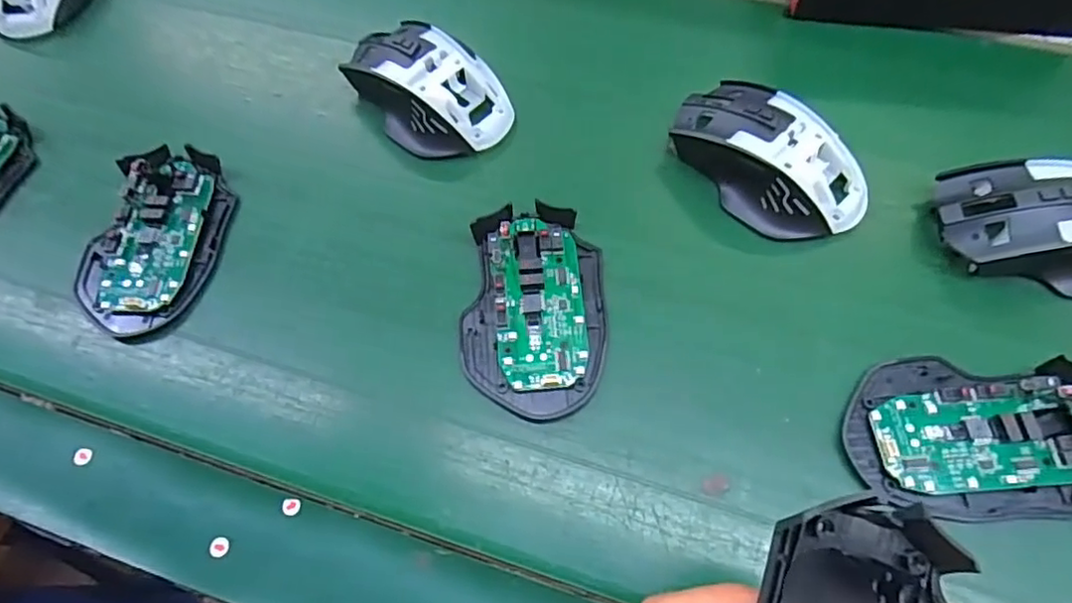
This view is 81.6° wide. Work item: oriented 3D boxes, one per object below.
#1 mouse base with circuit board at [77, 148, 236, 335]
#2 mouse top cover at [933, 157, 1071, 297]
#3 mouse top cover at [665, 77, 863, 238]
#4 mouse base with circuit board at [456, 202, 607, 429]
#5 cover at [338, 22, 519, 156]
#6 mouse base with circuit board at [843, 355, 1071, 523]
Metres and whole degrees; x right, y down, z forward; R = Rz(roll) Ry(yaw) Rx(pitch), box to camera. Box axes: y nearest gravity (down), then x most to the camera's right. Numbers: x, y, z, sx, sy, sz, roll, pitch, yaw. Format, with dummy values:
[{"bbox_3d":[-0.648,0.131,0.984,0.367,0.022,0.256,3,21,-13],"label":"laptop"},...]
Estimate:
[{"bbox_3d":[-0.214,-0.039,0.348,0.069,0.018,0.113,11,64,8],"label":"mouse base with circuit board"},{"bbox_3d":[0.268,-0.040,0.321,0.110,0.037,0.062,9,63,7],"label":"mouse top cover"},{"bbox_3d":[0.130,-0.083,0.350,0.068,0.037,0.118,-41,68,-17],"label":"mouse top cover"},{"bbox_3d":[-0.001,0.001,0.321,0.072,0.019,0.113,0,63,2],"label":"mouse base with circuit board"},{"bbox_3d":[-0.070,-0.136,0.382,0.115,0.035,0.072,39,70,19],"label":"cover"},{"bbox_3d":[0.203,0.059,0.283,0.113,0.014,0.073,-2,63,1],"label":"mouse base with circuit board"}]

